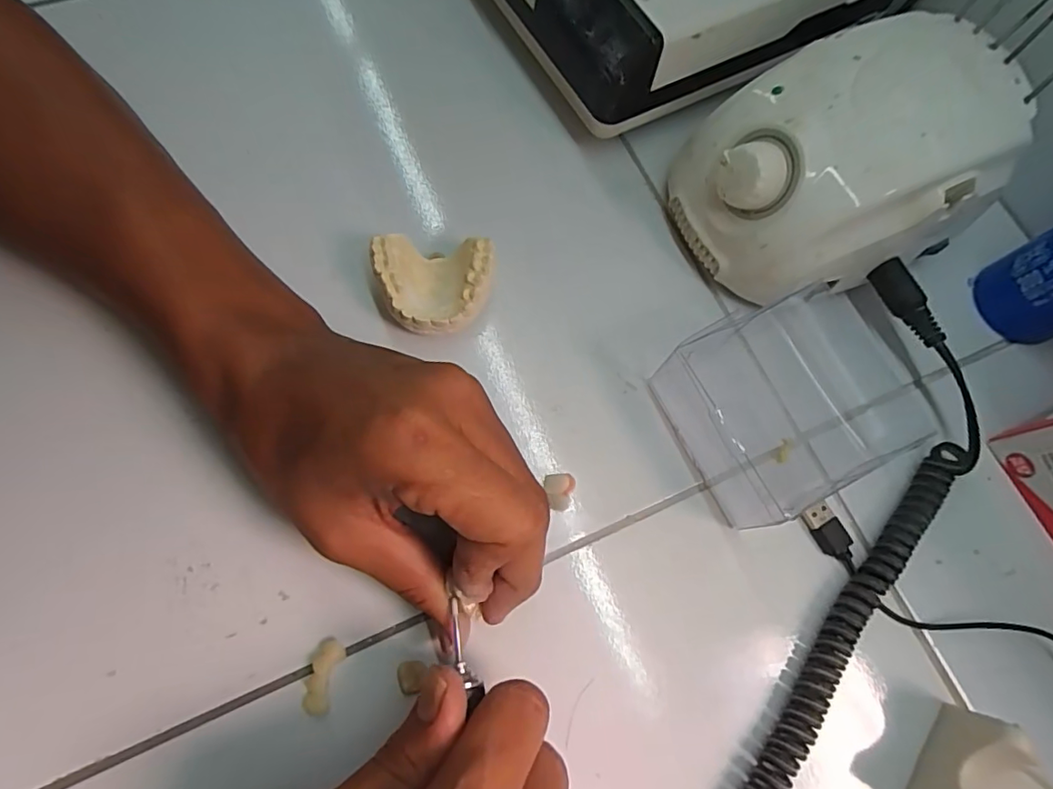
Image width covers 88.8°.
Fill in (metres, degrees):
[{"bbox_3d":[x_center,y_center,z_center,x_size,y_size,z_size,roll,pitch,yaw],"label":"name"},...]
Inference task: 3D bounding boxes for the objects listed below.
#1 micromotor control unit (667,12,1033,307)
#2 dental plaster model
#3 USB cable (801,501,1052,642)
[{"bbox_3d":[0.153,-0.113,0.259,0.137,0.068,0.097,-18,74,-10],"label":"micromotor control unit"},{"bbox_3d":[-0.045,-0.051,0.258,0.056,0.022,0.049,0,72,-4],"label":"dental plaster model"},{"bbox_3d":[0.194,0.100,0.237,0.159,0.007,0.030,33,73,7],"label":"USB cable"}]

